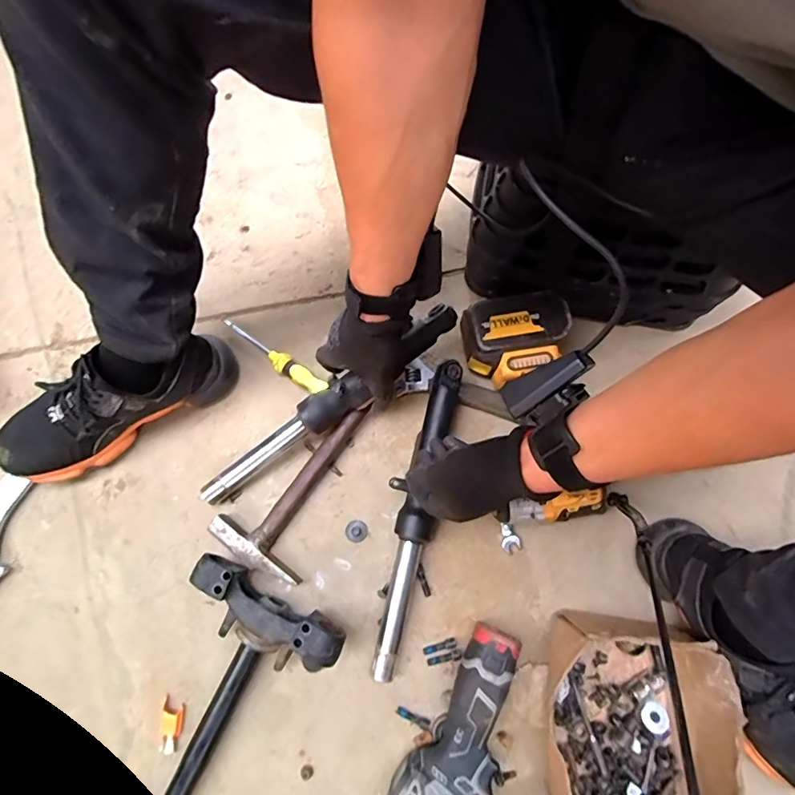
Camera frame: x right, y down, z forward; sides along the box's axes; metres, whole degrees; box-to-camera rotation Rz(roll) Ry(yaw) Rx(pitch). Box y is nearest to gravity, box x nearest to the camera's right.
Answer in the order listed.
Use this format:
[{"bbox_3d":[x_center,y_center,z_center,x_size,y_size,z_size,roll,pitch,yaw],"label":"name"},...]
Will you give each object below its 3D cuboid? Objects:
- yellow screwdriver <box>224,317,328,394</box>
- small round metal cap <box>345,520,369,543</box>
[{"bbox_3d":[-0.157,-0.051,0.603,0.165,0.025,0.024,34,77,14],"label":"yellow screwdriver"},{"bbox_3d":[-0.048,0.158,0.552,0.025,0.005,0.025,0,74,0],"label":"small round metal cap"}]

